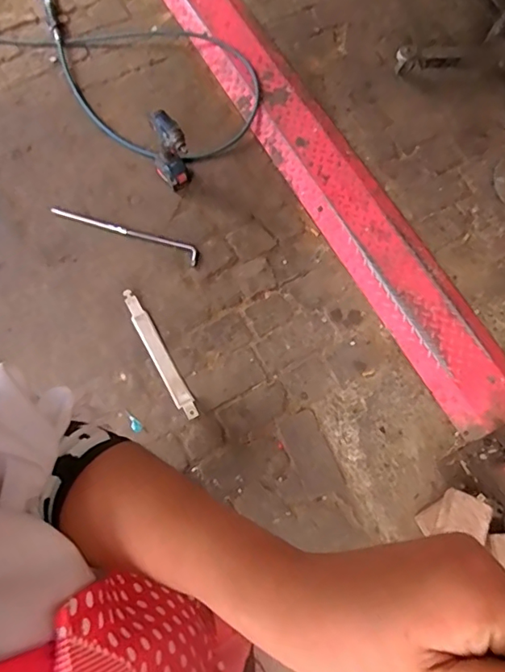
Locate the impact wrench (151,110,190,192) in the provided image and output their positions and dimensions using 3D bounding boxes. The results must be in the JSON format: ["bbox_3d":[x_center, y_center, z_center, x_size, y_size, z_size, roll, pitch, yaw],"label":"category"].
[{"bbox_3d":[-0.260,-0.578,1.639,0.106,0.256,0.130,-14,73,-5],"label":"impact wrench"}]

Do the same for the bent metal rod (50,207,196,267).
[{"bbox_3d":[-0.410,-0.343,1.684,0.487,0.026,0.058,20,73,6],"label":"bent metal rod"}]

